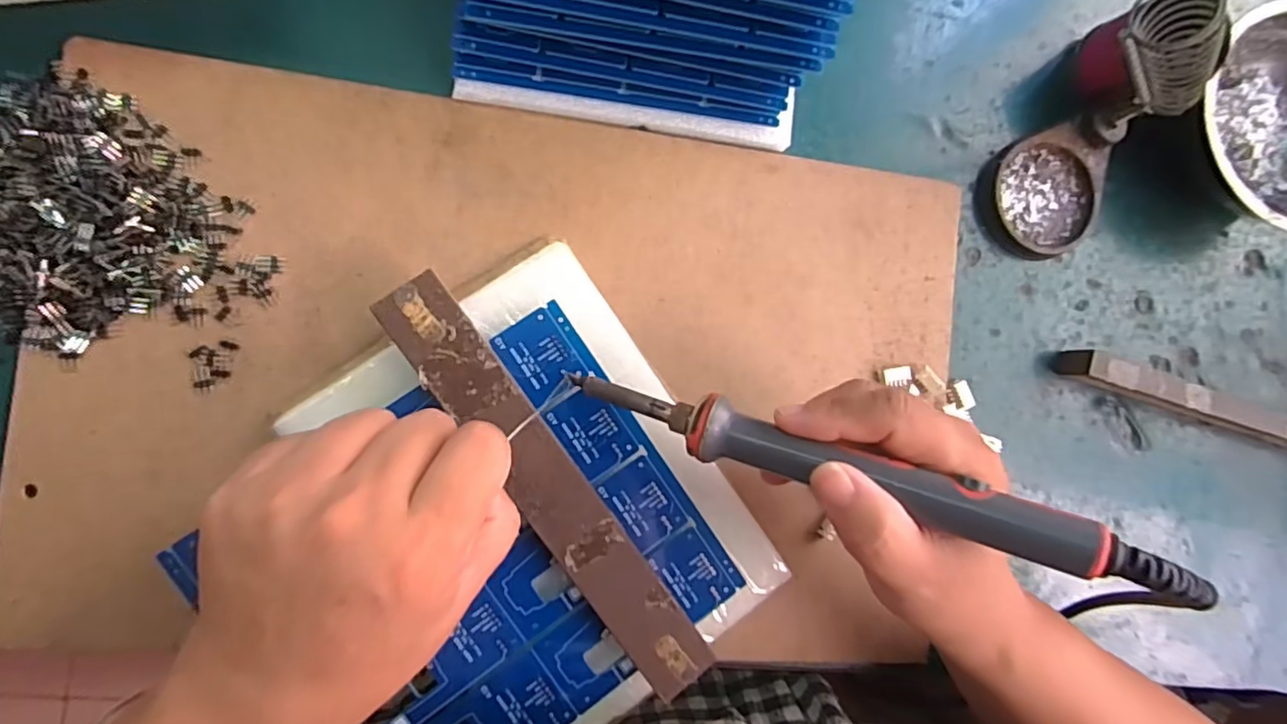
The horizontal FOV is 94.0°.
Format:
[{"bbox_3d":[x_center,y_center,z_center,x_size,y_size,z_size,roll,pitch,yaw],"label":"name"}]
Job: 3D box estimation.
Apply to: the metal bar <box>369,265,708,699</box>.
[{"bbox_3d":[-0.040,0.055,0.257,0.029,0.004,0.207,-36,94,-9],"label":"metal bar"}]

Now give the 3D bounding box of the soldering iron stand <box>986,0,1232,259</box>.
[{"bbox_3d":[0.239,-0.124,0.301,0.078,0.093,0.123,22,85,-9],"label":"soldering iron stand"}]

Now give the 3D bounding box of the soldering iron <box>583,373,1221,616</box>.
[{"bbox_3d":[0.067,0.038,0.220,0.223,0.021,0.020,16,86,26],"label":"soldering iron"}]

